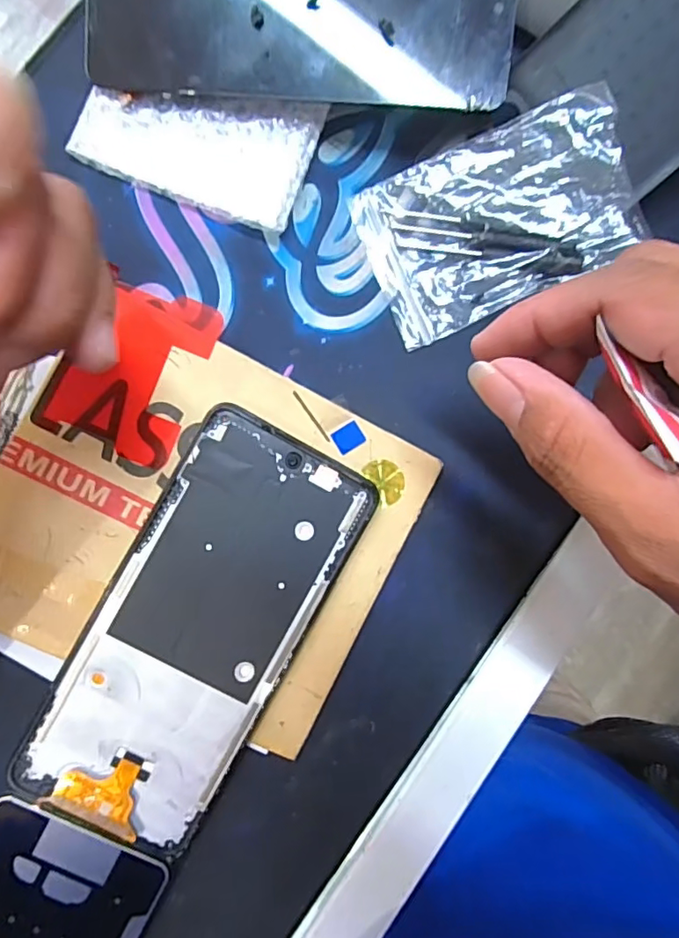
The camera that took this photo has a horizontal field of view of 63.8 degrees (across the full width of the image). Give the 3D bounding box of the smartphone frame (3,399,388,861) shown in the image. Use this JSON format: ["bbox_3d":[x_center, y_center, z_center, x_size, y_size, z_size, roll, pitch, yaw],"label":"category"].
[{"bbox_3d":[-0.052,0.062,0.215,0.078,0.009,0.162,29,87,-6],"label":"smartphone frame"}]

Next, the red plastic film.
[{"bbox_3d":[-0.082,-0.041,0.219,0.050,0.006,0.068,21,88,-6],"label":"red plastic film"}]

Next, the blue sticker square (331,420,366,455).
[{"bbox_3d":[0.004,-0.013,0.225,0.012,0.004,0.010,-33,93,-5],"label":"blue sticker square"}]

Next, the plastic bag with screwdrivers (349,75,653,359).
[{"bbox_3d":[0.065,-0.102,0.225,0.105,0.013,0.067,-22,98,12],"label":"plastic bag with screwdrivers"}]

